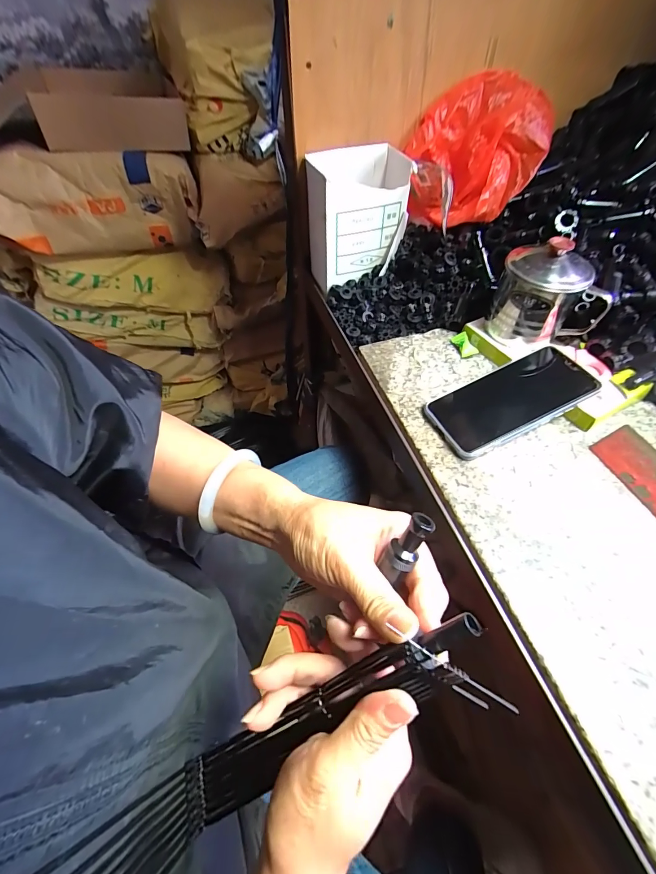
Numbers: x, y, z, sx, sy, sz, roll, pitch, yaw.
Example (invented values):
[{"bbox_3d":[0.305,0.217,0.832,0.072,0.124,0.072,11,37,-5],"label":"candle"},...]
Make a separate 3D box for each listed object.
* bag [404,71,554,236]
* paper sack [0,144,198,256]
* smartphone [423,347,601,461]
[{"bbox_3d":[0.193,-0.359,0.461,0.165,0.121,0.121,-22,55,-14],"label":"bag"},{"bbox_3d":[-0.517,-0.474,0.751,0.475,0.180,0.095,-16,54,-10],"label":"paper sack"},{"bbox_3d":[0.180,-0.037,0.355,0.156,0.010,0.073,-23,52,-6],"label":"smartphone"}]

